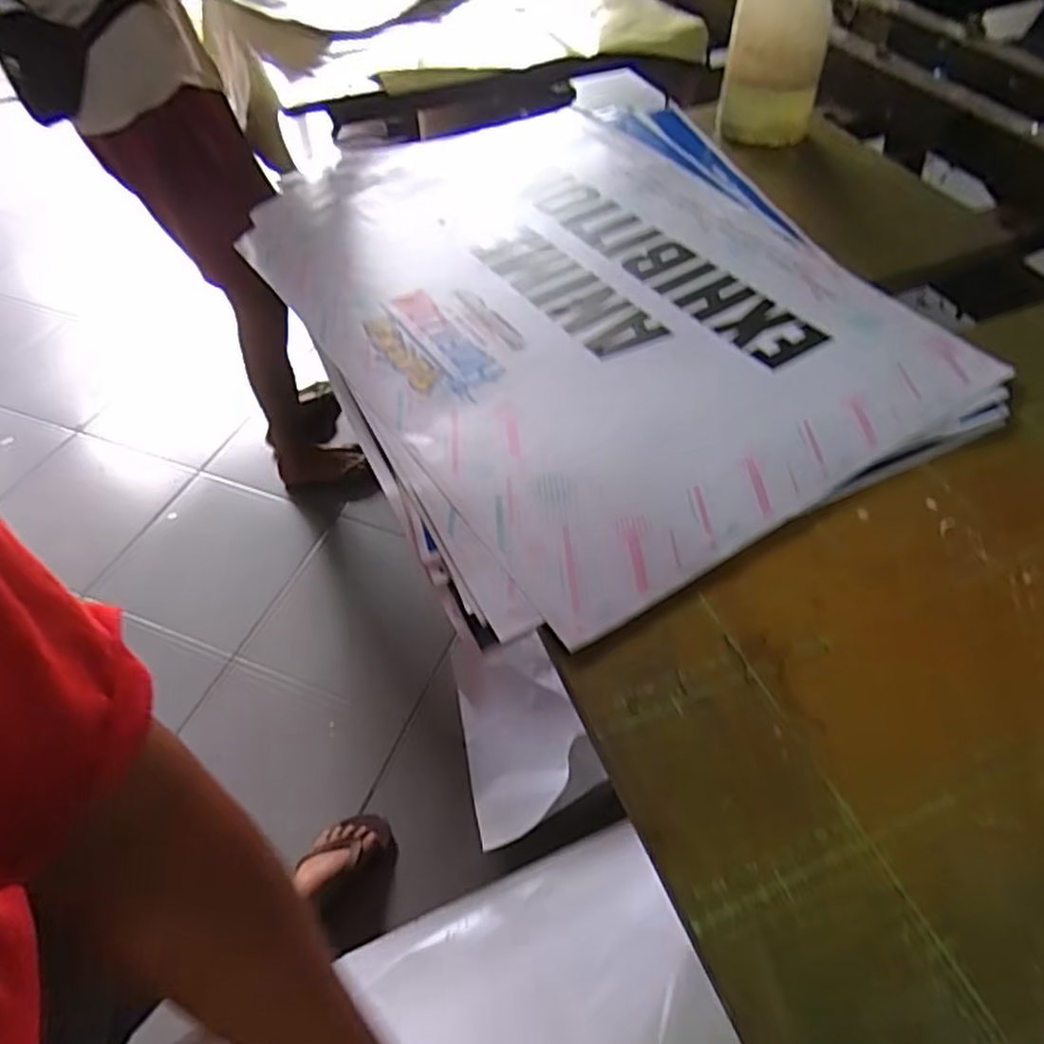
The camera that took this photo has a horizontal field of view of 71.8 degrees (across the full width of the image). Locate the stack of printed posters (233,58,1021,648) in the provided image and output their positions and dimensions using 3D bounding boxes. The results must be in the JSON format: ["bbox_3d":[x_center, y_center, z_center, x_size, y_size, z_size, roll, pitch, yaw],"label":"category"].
[{"bbox_3d":[0.047,-0.229,0.686,0.497,0.042,0.669,-24,54,-16],"label":"stack of printed posters"}]

